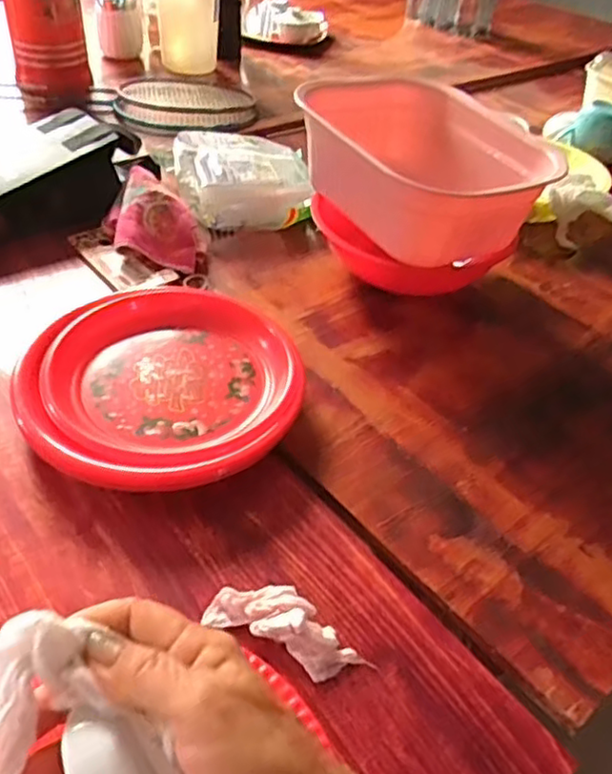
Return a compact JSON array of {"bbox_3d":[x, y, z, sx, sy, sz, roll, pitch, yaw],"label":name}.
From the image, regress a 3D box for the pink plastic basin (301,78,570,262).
[{"bbox_3d":[0.126,-0.264,0.822,0.225,0.100,0.325,-22,49,-28],"label":"pink plastic basin"}]

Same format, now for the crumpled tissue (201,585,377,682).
[{"bbox_3d":[-0.012,0.171,0.498,0.114,0.026,0.043,23,45,18],"label":"crumpled tissue"}]

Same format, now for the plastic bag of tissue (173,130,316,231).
[{"bbox_3d":[-0.089,-0.287,0.953,0.195,0.074,0.169,-1,43,-8],"label":"plastic bag of tissue"}]

